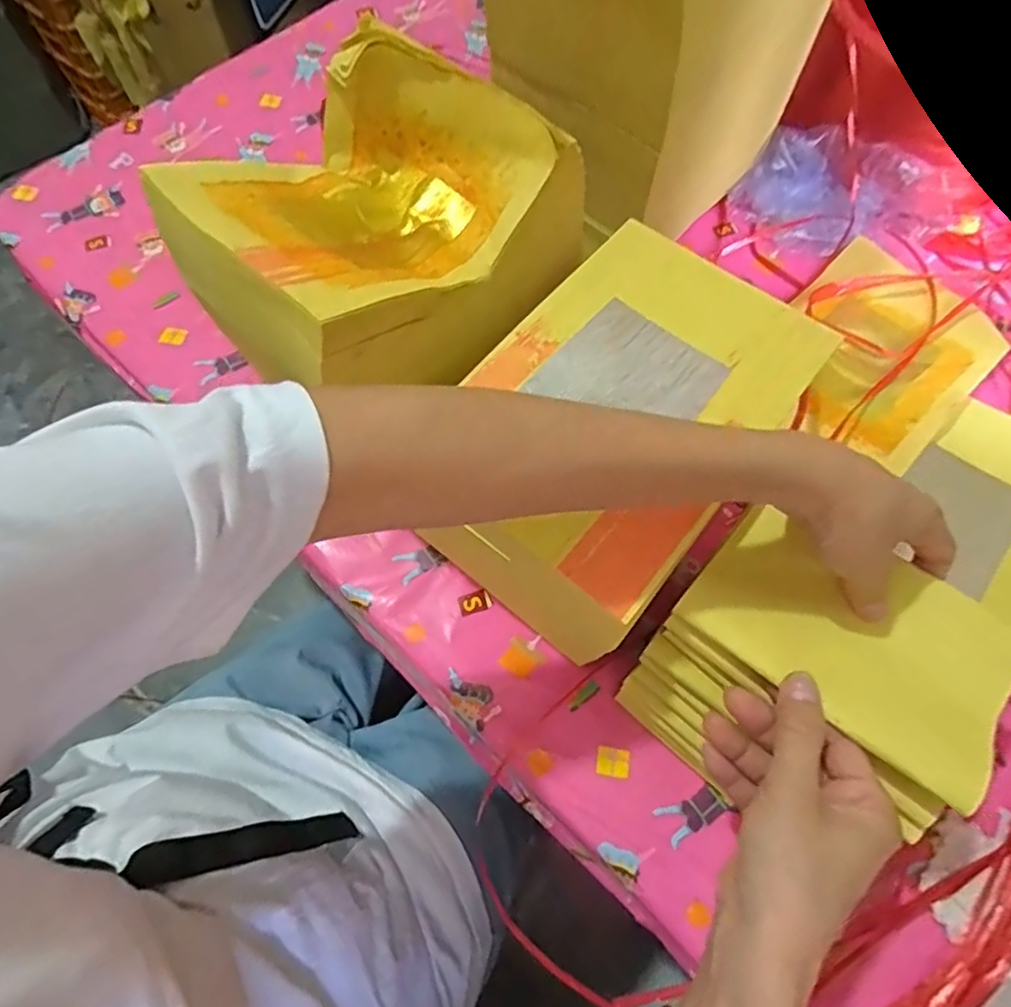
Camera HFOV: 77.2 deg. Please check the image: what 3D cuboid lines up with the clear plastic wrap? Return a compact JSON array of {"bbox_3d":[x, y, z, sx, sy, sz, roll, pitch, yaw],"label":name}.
[{"bbox_3d":[0.311,-0.281,0.577,0.189,0.051,0.086,20,69,8],"label":"clear plastic wrap"}]

